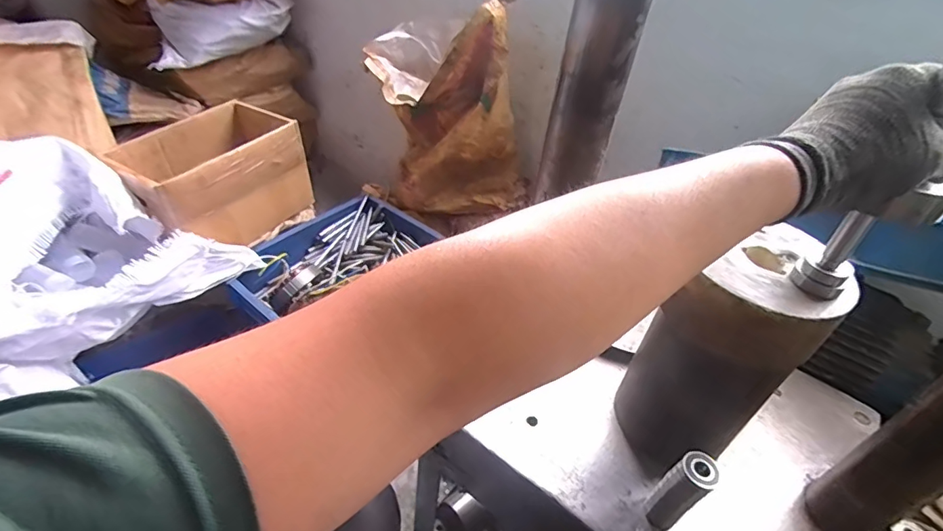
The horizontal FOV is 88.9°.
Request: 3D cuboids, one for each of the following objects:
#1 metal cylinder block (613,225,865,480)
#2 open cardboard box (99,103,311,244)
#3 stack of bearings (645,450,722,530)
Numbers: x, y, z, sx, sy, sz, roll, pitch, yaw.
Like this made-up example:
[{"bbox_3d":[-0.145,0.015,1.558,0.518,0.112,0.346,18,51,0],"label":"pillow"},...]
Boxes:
[{"bbox_3d":[0.246,0.100,0.497,0.154,0.261,0.123,-21,48,-29],"label":"metal cylinder block"},{"bbox_3d":[-0.525,-0.178,0.985,0.205,0.193,0.318,28,44,22],"label":"open cardboard box"},{"bbox_3d":[0.200,0.223,0.467,0.037,0.102,0.034,-25,50,-33],"label":"stack of bearings"}]

